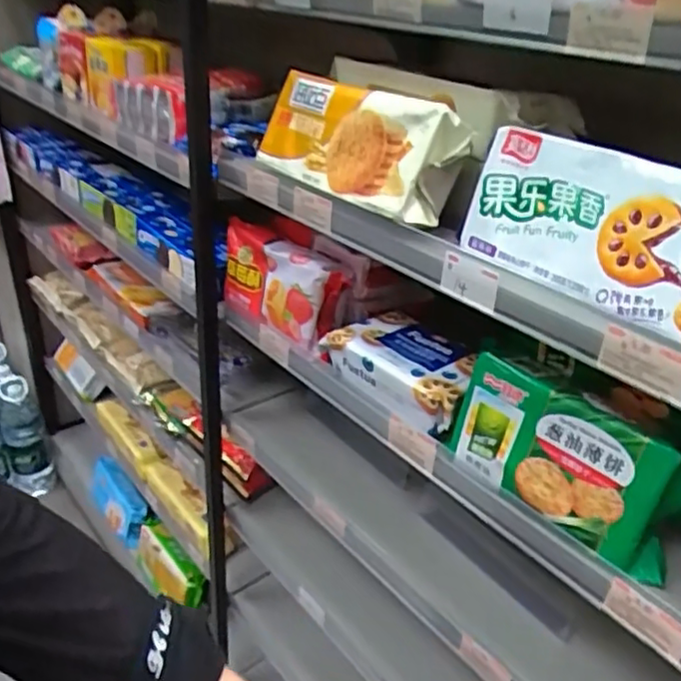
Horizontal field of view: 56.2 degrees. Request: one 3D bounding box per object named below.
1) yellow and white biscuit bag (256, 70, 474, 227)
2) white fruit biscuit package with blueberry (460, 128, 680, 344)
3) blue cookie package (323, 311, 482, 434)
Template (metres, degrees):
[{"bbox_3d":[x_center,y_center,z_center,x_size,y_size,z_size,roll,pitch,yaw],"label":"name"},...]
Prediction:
[{"bbox_3d":[0.012,-0.177,0.560,0.057,0.083,0.219,-20,38,-35],"label":"yellow and white biscuit bag"},{"bbox_3d":[0.178,-0.068,0.411,0.038,0.090,0.225,-25,41,-39],"label":"white fruit biscuit package with blueberry"},{"bbox_3d":[0.067,0.026,0.611,0.085,0.045,0.149,-21,39,-36],"label":"blue cookie package"}]

